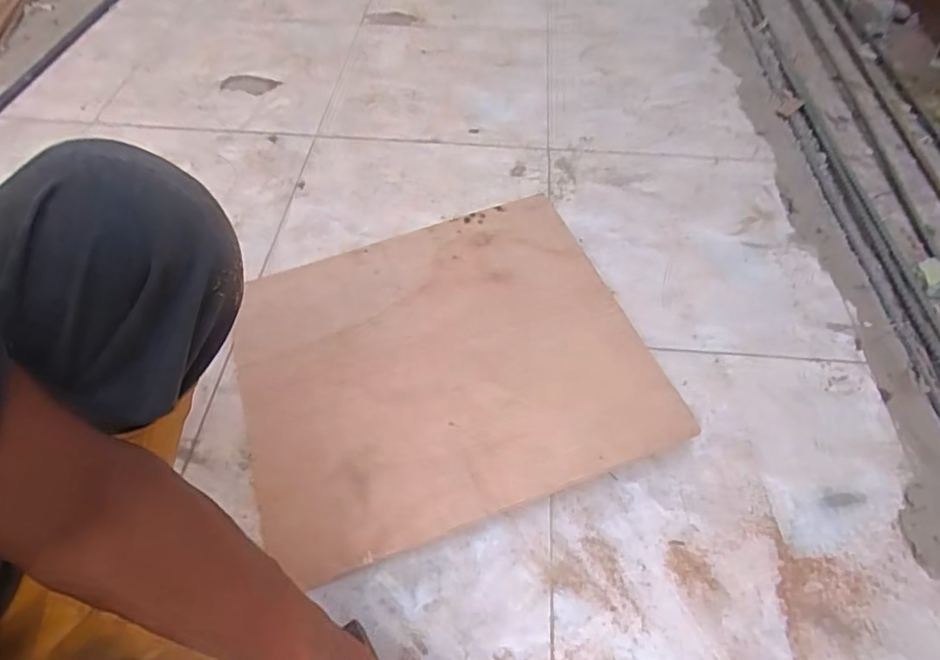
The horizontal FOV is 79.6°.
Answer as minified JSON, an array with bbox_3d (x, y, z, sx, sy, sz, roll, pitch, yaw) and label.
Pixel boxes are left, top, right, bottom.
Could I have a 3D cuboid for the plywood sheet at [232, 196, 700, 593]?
[{"bbox_3d":[-0.037,0.030,0.668,0.451,0.015,0.387,-19,56,-9],"label":"plywood sheet"}]

